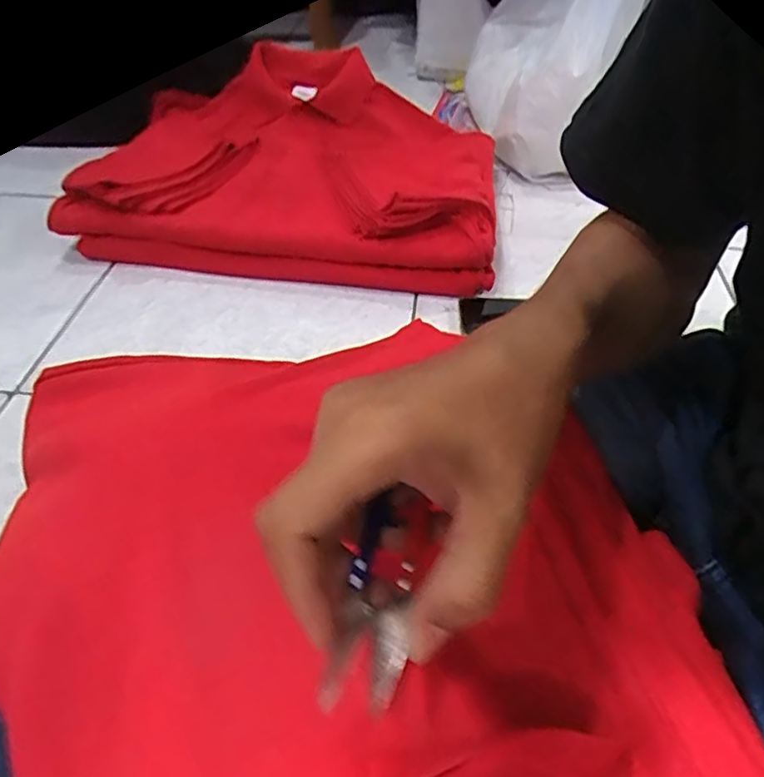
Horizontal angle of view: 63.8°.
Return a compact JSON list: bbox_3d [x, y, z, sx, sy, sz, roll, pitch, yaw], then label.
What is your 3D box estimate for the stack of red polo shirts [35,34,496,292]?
[{"bbox_3d":[-0.105,-0.300,0.866,0.519,0.139,0.415,5,45,5],"label":"stack of red polo shirts"}]

